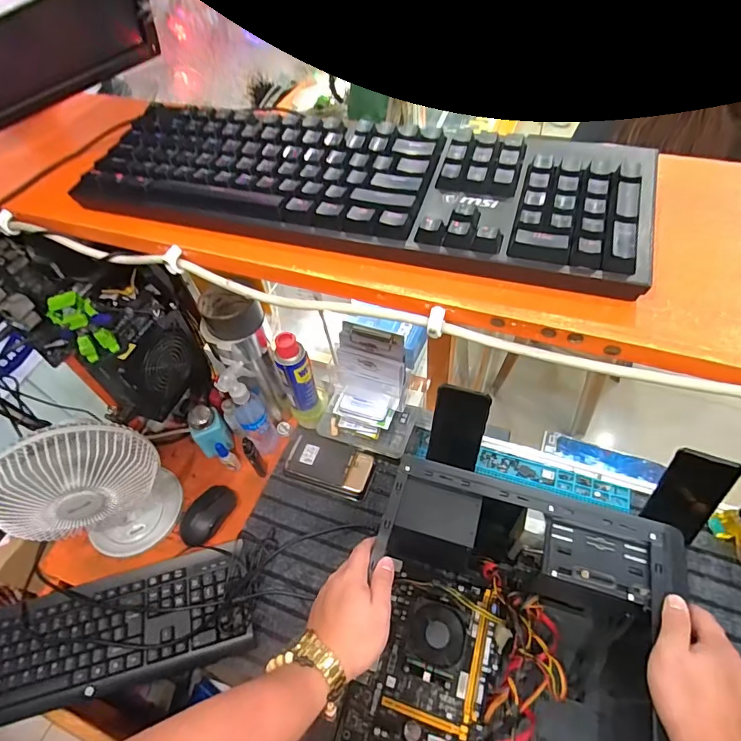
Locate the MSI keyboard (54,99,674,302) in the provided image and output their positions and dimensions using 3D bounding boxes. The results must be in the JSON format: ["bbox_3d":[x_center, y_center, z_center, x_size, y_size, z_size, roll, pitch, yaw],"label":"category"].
[{"bbox_3d":[-0.023,-0.144,0.348,0.434,0.036,0.132,11,54,14],"label":"MSI keyboard"}]

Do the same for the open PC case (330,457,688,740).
[{"bbox_3d":[0.151,0.326,0.528,0.323,0.177,0.350,12,55,15],"label":"open PC case"}]

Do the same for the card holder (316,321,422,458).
[{"bbox_3d":[-0.010,0.033,0.709,0.154,0.207,0.099,9,54,13],"label":"card holder"}]

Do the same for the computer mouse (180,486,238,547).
[{"bbox_3d":[-0.268,0.226,0.728,0.069,0.035,0.100,22,58,21],"label":"computer mouse"}]

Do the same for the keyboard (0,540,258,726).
[{"bbox_3d":[-0.379,0.368,0.632,0.428,0.031,0.139,-15,52,-6],"label":"keyboard"}]

